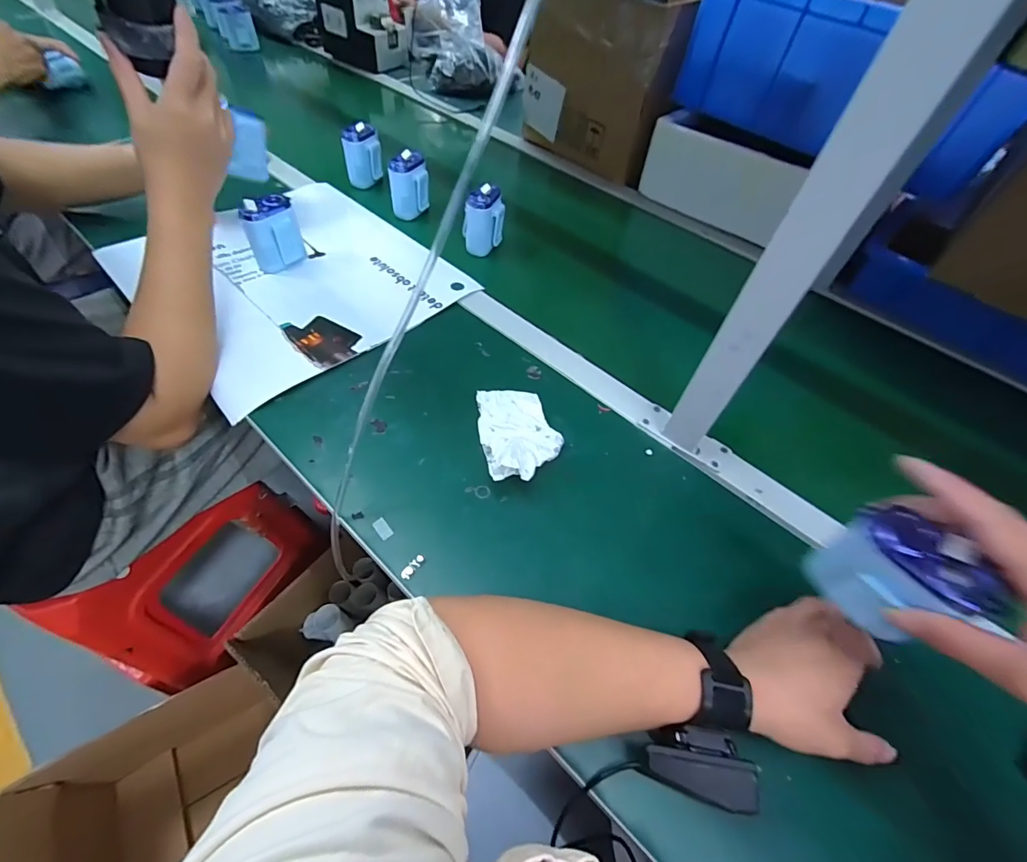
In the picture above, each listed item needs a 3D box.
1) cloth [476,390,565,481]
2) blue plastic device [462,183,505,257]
[{"bbox_3d":[0.007,-0.001,0.462,0.081,0.044,0.119,-8,56,-9],"label":"cloth"},{"bbox_3d":[-0.044,-0.315,0.664,0.059,0.086,0.044,-1,55,-5],"label":"blue plastic device"}]

